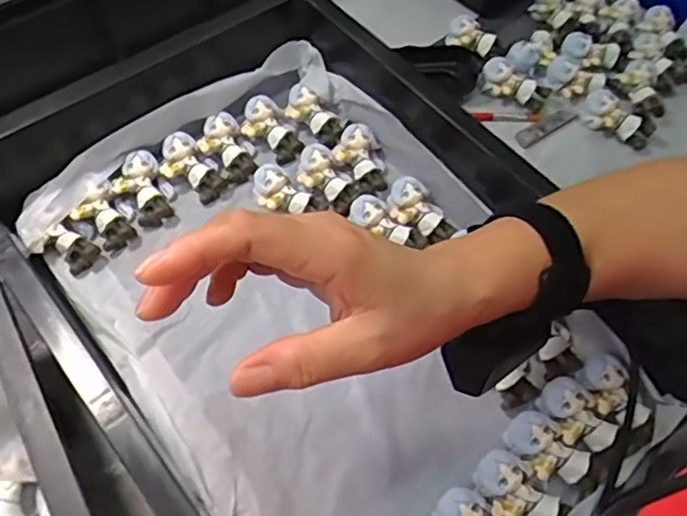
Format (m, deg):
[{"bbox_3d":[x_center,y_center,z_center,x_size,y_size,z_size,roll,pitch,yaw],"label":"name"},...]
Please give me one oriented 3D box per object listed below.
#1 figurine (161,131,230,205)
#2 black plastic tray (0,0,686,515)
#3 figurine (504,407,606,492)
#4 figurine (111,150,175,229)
[{"bbox_3d":[-0.121,-0.072,0.499,0.061,0.017,0.035,46,67,4],"label":"figurine"},{"bbox_3d":[-0.027,0.011,0.424,0.299,0.091,0.469,-35,67,-21],"label":"black plastic tray"},{"bbox_3d":[0.130,0.122,0.393,0.032,0.022,0.059,-36,68,-21],"label":"figurine"},{"bbox_3d":[-0.151,-0.052,0.484,0.037,0.026,0.054,-32,66,-19],"label":"figurine"}]

